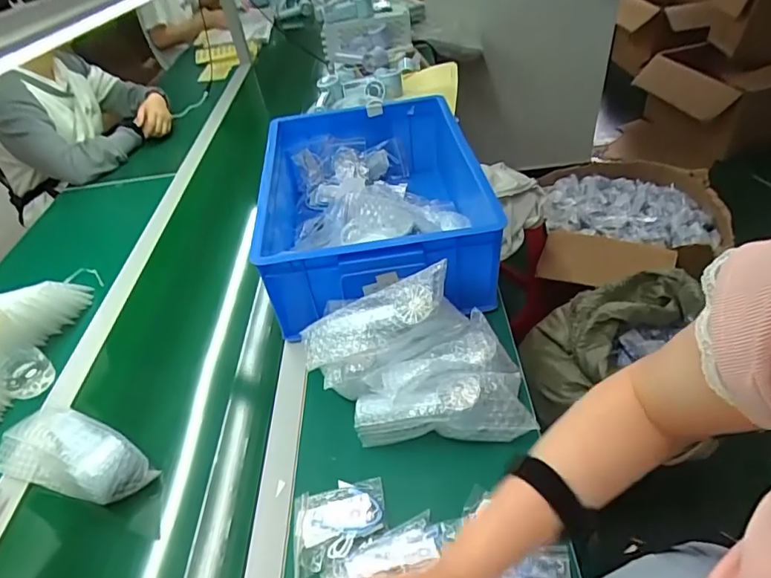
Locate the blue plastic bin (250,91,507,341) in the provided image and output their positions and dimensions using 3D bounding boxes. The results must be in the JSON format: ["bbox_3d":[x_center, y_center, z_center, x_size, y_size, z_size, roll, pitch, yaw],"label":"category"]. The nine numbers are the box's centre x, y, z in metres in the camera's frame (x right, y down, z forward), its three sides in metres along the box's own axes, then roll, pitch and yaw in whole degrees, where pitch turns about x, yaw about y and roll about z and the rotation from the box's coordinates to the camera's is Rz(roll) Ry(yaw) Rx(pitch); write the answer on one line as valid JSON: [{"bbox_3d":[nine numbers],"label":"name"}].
[{"bbox_3d":[-0.009,-0.146,0.882,0.379,0.176,0.463,-7,42,0],"label":"blue plastic bin"}]

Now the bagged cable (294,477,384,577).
[{"bbox_3d":[-0.051,0.254,0.546,0.101,0.012,0.090,-9,42,-2],"label":"bagged cable"}]

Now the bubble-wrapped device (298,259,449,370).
[{"bbox_3d":[-0.012,0.031,0.645,0.209,0.045,0.076,-27,42,8],"label":"bubble-wrapped device"}]

